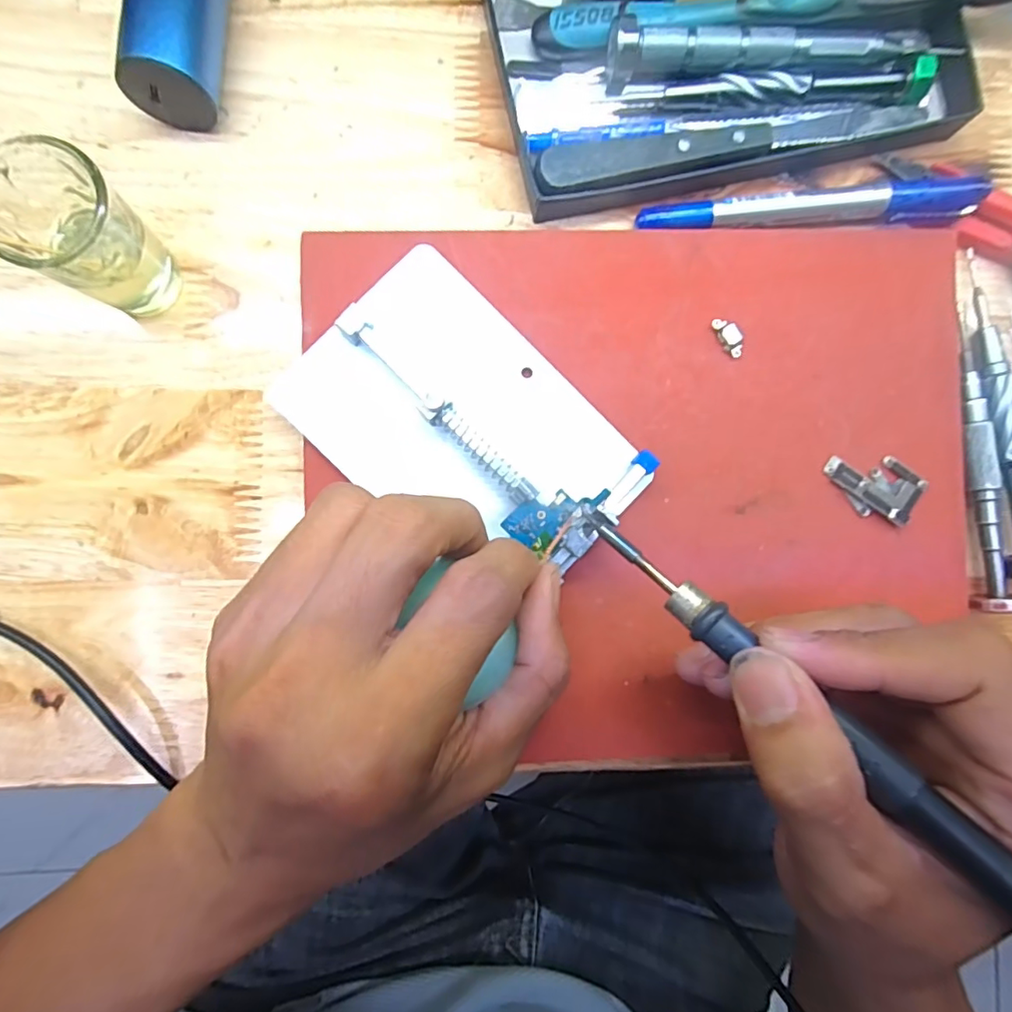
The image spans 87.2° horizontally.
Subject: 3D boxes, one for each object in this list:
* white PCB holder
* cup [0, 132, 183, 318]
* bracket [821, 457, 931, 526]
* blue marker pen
[{"bbox_3d":[-0.014,-0.026,0.187,0.115,0.019,0.080,44,87,-1],"label":"white PCB holder"},{"bbox_3d":[-0.134,-0.086,0.170,0.033,0.049,0.034,0,89,-3],"label":"cup"},{"bbox_3d":[0.140,-0.008,0.201,0.037,0.004,0.024,30,88,-2],"label":"bracket"},{"bbox_3d":[0.115,-0.113,0.198,0.128,0.010,0.011,-3,89,-3],"label":"blue marker pen"}]

